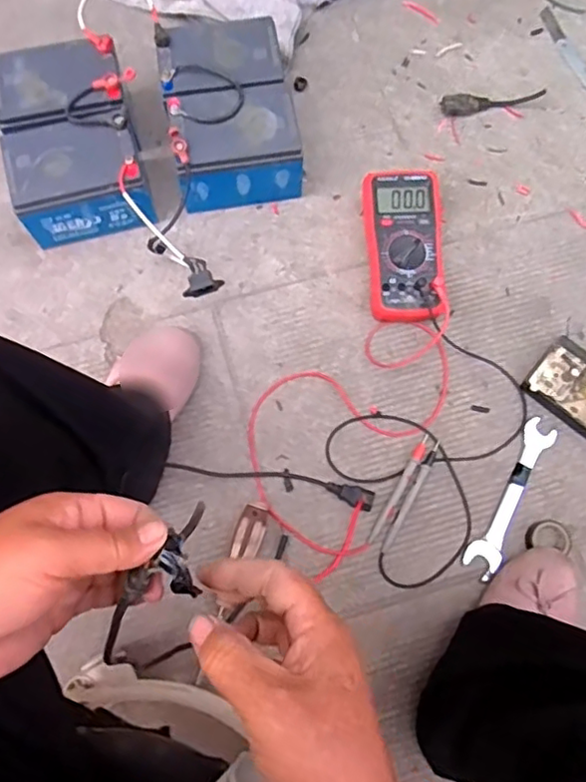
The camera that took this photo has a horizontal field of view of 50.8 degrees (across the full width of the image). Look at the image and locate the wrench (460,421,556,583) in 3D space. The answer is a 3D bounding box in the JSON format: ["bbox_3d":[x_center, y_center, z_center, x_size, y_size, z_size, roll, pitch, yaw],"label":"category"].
[{"bbox_3d":[0.250,0.119,0.705,0.036,0.008,0.191,29,76,7],"label":"wrench"}]

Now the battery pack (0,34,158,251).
[{"bbox_3d":[-0.265,-0.305,0.767,0.159,0.104,0.225,-8,75,-3],"label":"battery pack"}]

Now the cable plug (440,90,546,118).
[{"bbox_3d":[0.274,-0.396,0.840,0.145,0.022,0.027,-10,75,-3],"label":"cable plug"}]

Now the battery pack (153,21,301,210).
[{"bbox_3d":[-0.078,-0.347,0.782,0.148,0.106,0.208,-11,75,-3],"label":"battery pack"}]

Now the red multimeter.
[{"bbox_3d":[0.137,-0.176,0.763,0.093,0.051,0.190,-2,75,-1],"label":"red multimeter"}]

